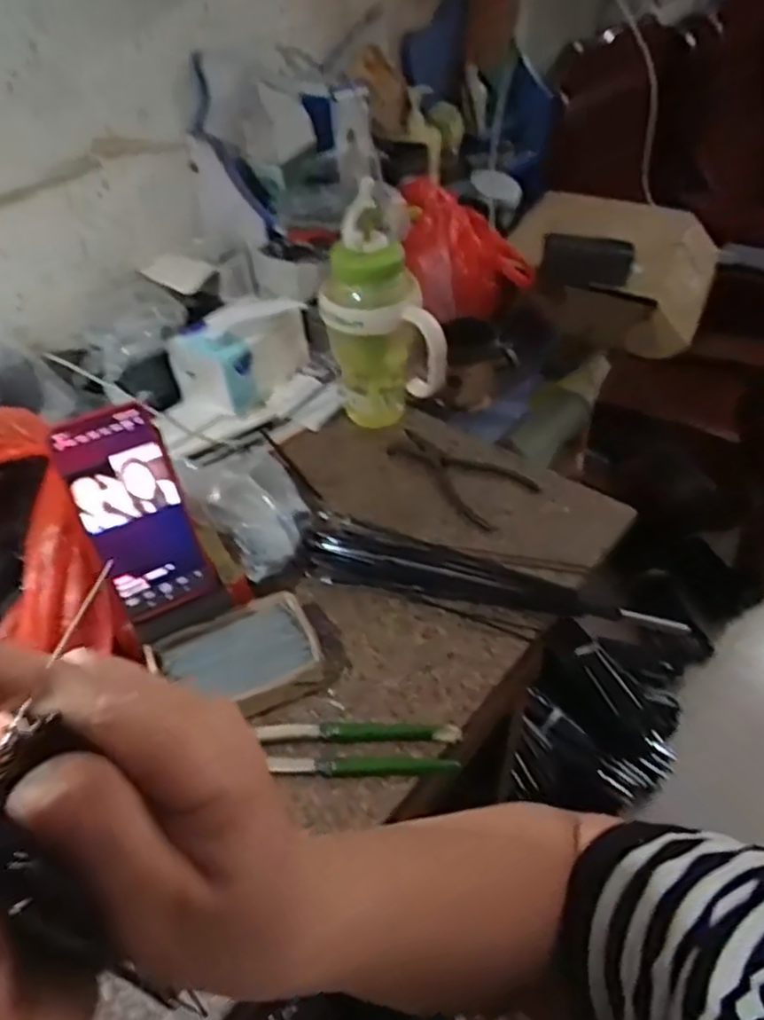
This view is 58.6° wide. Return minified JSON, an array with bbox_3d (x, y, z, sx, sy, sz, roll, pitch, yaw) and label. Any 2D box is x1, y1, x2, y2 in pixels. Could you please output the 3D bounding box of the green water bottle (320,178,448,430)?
[{"bbox_3d":[-0.002,-0.191,0.736,0.112,0.256,0.104,-12,46,-9],"label":"green water bottle"}]

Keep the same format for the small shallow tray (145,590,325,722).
[{"bbox_3d":[-0.119,0.128,0.570,0.132,0.036,0.093,-18,47,-15],"label":"small shallow tray"}]

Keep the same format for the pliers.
[{"bbox_3d":[0.076,-0.046,0.761,0.172,0.016,0.098,33,55,30],"label":"pliers"}]

